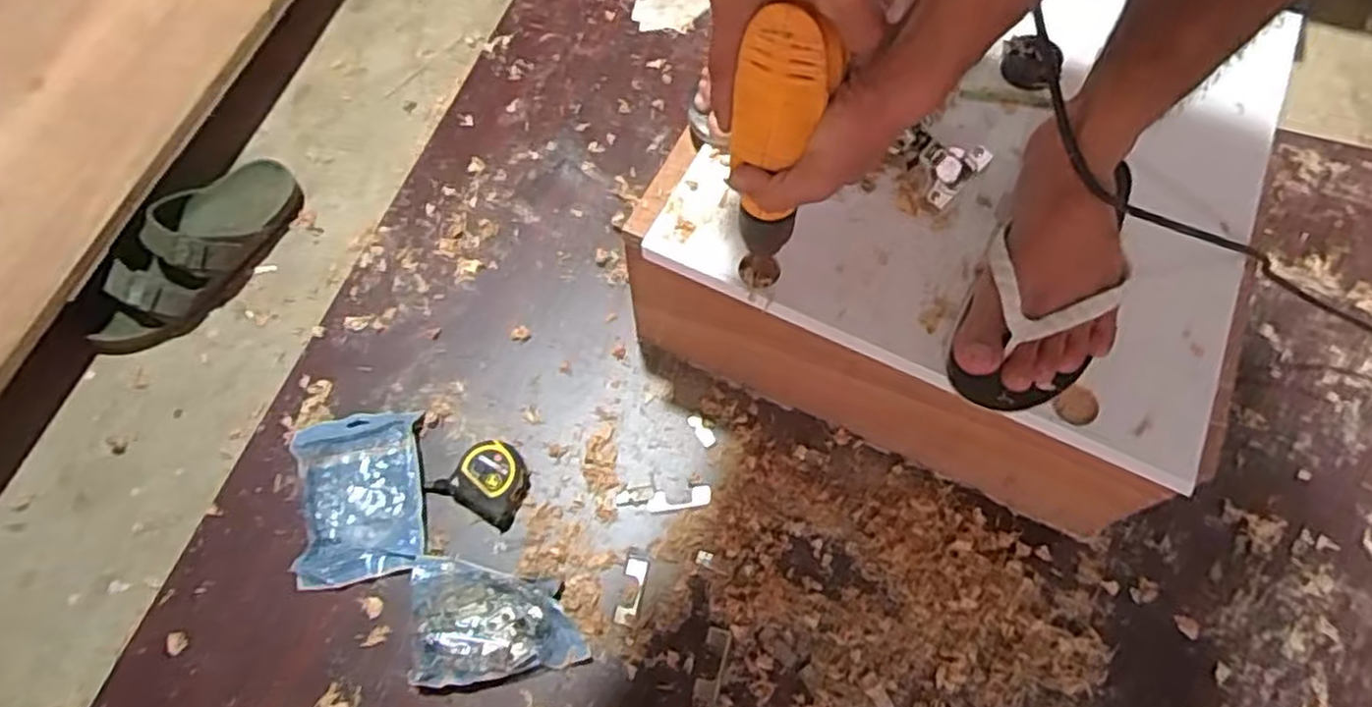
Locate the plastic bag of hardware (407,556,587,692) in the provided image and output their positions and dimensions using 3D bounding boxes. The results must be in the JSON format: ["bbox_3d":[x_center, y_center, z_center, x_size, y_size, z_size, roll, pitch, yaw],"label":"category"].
[{"bbox_3d":[-0.180,0.246,0.709,0.152,0.030,0.111,-7,65,-4],"label":"plastic bag of hardware"}]

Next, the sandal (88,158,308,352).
[{"bbox_3d":[-0.573,-0.122,0.875,0.102,0.080,0.285,25,67,11],"label":"sandal"}]

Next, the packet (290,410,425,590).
[{"bbox_3d":[-0.333,0.142,0.762,0.122,0.036,0.169,-11,65,-6],"label":"packet"}]

